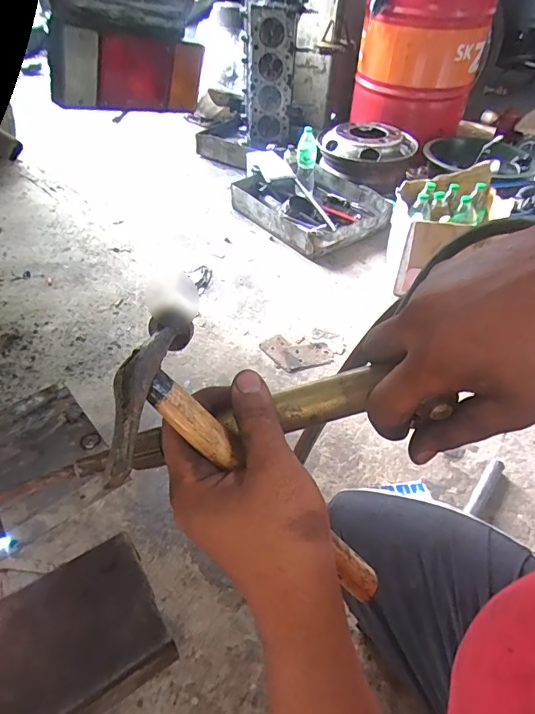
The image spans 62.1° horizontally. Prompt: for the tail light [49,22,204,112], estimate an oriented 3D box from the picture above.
[{"bbox_3d":[-0.246,-0.519,0.812,0.282,0.116,0.035,-24,49,-38],"label":"tail light"}]

